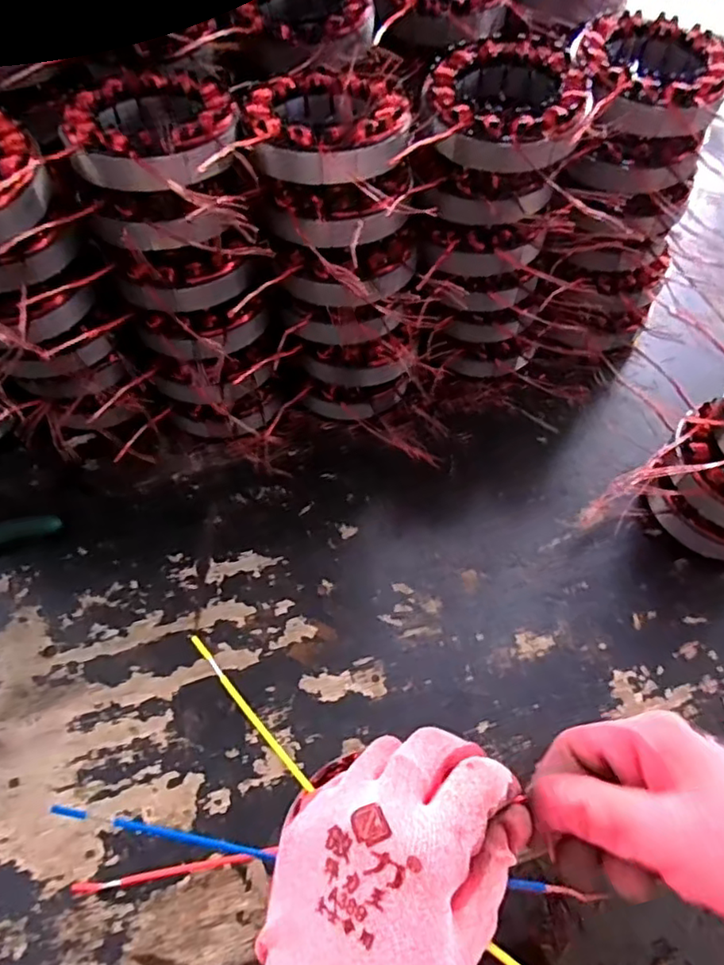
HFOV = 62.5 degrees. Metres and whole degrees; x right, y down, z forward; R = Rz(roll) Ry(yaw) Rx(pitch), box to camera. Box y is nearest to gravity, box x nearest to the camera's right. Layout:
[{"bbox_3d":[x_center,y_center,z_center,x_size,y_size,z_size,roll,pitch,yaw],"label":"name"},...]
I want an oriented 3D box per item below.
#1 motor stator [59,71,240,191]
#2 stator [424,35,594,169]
[{"bbox_3d":[-0.105,-0.178,0.306,0.082,0.030,0.096,2,58,-1],"label":"motor stator"},{"bbox_3d":[0.077,-0.201,0.322,0.081,0.032,0.092,-12,59,-10],"label":"stator"}]

